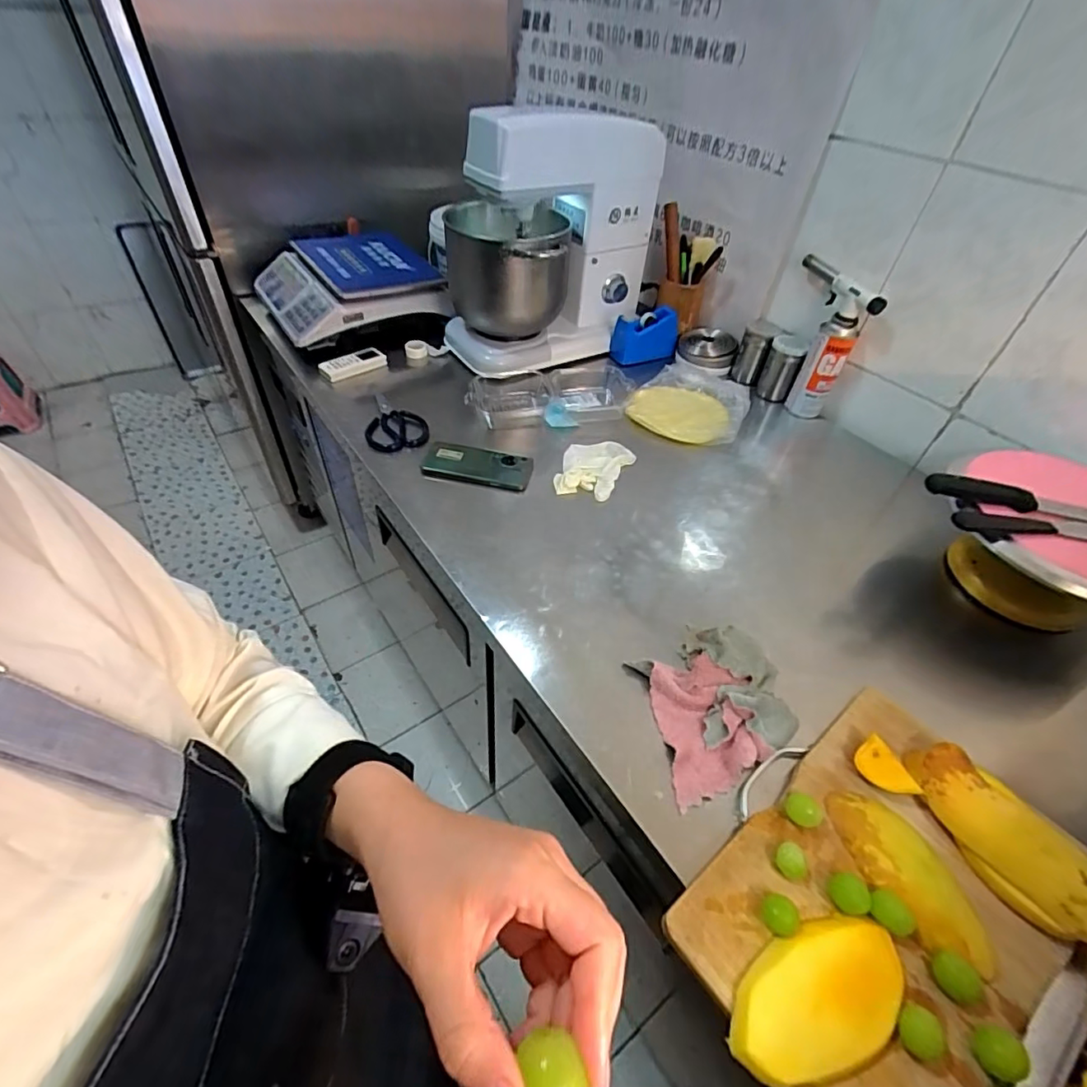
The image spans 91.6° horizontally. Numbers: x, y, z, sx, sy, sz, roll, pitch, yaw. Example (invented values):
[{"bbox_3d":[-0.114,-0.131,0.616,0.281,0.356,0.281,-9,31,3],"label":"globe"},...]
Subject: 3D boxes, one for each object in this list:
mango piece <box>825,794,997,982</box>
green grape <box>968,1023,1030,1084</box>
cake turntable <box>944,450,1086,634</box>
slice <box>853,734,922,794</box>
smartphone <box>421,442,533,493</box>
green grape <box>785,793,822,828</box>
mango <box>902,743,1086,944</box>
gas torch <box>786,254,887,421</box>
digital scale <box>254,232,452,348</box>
[{"bbox_3d":[0.316,0.286,0.456,0.062,0.020,0.149,-24,53,-22],"label":"mango piece"},{"bbox_3d":[0.323,0.363,0.377,0.023,0.030,0.029,5,46,-2],"label":"green grape"},{"bbox_3d":[0.637,0.016,0.673,0.250,0.143,0.227,27,52,20],"label":"cake turntable"},{"bbox_3d":[0.331,0.223,0.515,0.035,0.023,0.056,-23,53,-22],"label":"slice"},{"bbox_3d":[-0.104,-0.123,0.838,0.170,0.011,0.076,9,61,6],"label":"smartphone"},{"bbox_3d":[0.238,0.247,0.486,0.024,0.023,0.029,-30,56,-26],"label":"green grape"},{"bbox_3d":[0.406,0.261,0.468,0.065,0.046,0.168,-19,51,-22],"label":"mango"},{"bbox_3d":[0.498,-0.367,0.961,0.075,0.225,0.143,-2,48,-5],"label":"gas torch"},{"bbox_3d":[-0.412,-0.536,1.105,0.314,0.099,0.327,-29,56,-29],"label":"digital scale"}]

